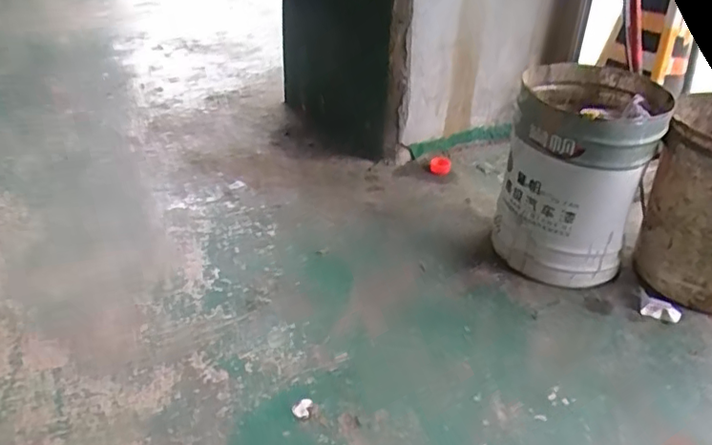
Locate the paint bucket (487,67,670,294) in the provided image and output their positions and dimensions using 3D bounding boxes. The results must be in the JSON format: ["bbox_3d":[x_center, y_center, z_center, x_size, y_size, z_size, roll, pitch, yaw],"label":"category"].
[{"bbox_3d":[0.413,-0.087,1.114,0.241,0.335,0.268,16,36,22],"label":"paint bucket"}]

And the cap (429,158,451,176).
[{"bbox_3d":[0.216,-0.144,1.499,0.054,0.029,0.054,0,33,0],"label":"cap"}]

